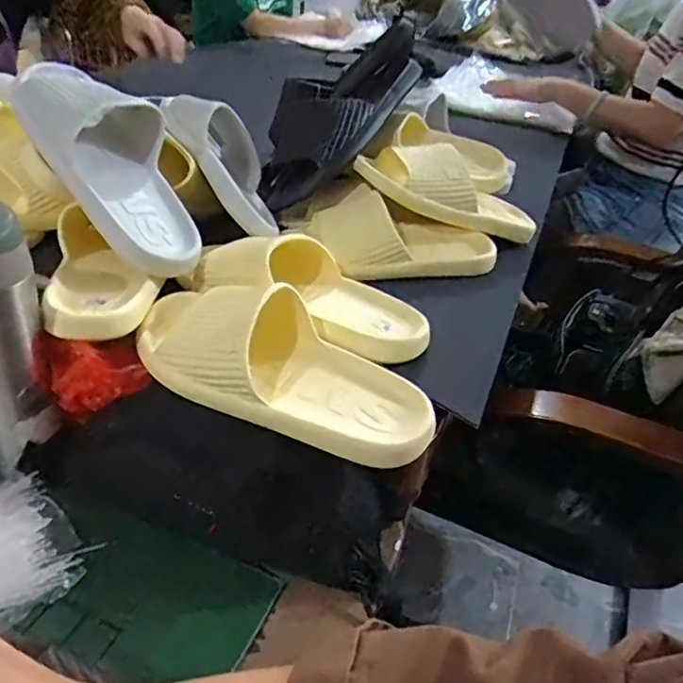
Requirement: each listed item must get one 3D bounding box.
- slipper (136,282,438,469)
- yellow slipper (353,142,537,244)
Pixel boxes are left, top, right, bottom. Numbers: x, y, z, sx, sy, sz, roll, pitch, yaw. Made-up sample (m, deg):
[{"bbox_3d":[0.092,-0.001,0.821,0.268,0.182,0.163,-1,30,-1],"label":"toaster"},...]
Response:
[{"bbox_3d":[-0.050,0.008,0.460,0.257,0.068,0.091,19,37,16],"label":"slipper"},{"bbox_3d":[0.134,-0.177,0.686,0.238,0.059,0.089,16,32,-20],"label":"yellow slipper"}]

